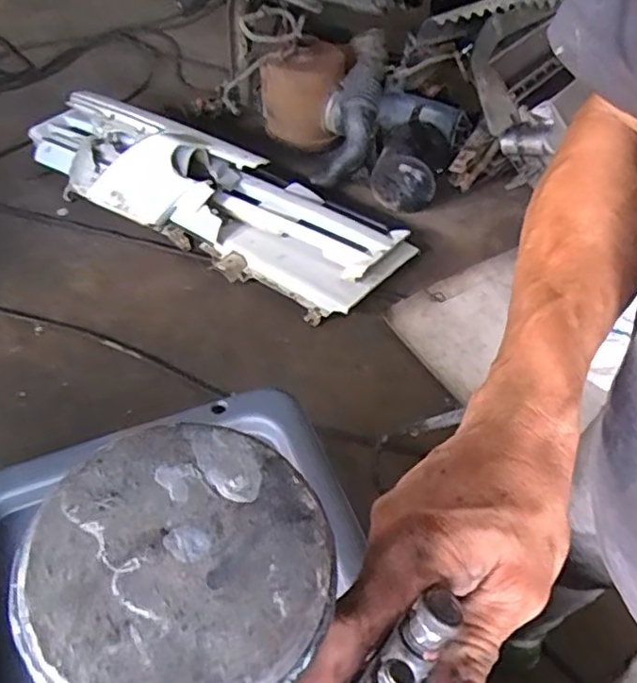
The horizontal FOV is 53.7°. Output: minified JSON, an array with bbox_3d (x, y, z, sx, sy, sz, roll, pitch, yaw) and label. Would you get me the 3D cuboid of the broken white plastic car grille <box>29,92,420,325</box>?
[{"bbox_3d":[-0.348,-0.455,1.868,1.246,0.244,0.362,23,51,17],"label":"broken white plastic car grille"}]

